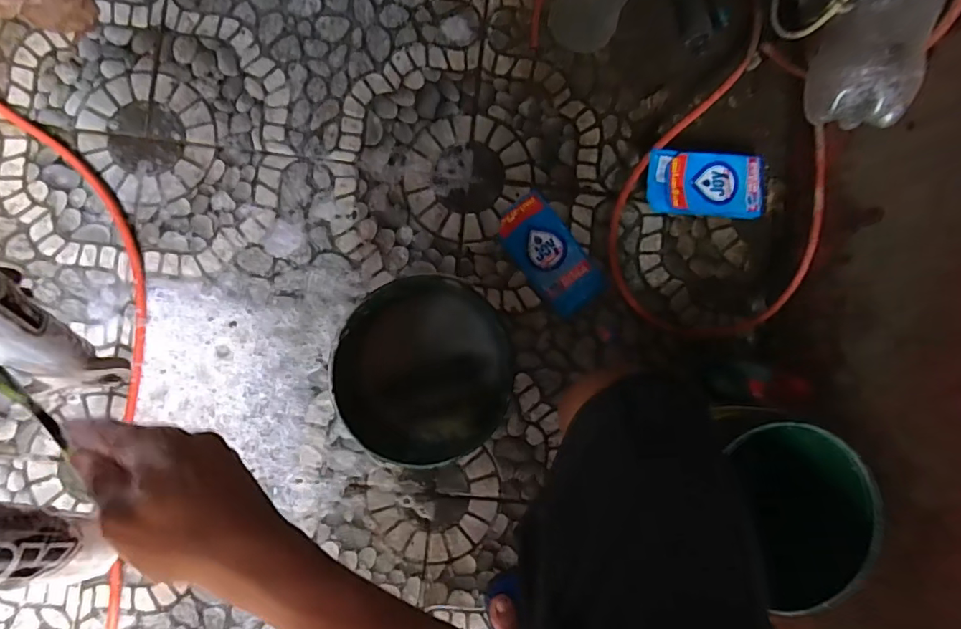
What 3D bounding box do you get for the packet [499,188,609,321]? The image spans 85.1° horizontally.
[{"bbox_3d":[0.092,-0.078,0.683,0.079,0.011,0.159,-38,90,-5],"label":"packet"}]

